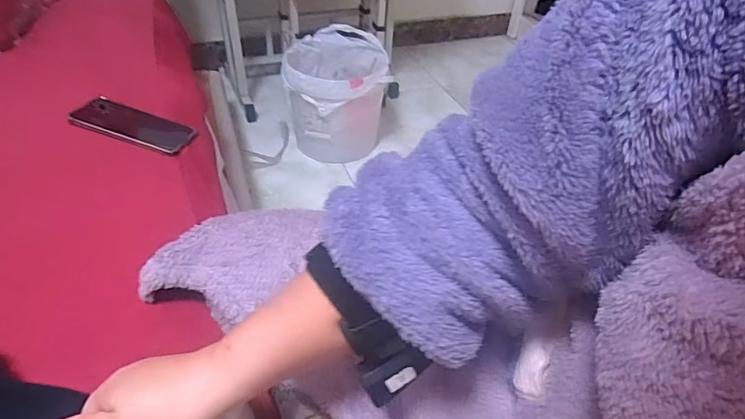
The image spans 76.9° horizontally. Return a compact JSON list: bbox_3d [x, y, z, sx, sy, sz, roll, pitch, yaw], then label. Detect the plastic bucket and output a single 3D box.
[{"bbox_3d":[-0.104,-0.319,1.317,0.263,0.284,0.250,3,42,-2],"label":"plastic bucket"}]

